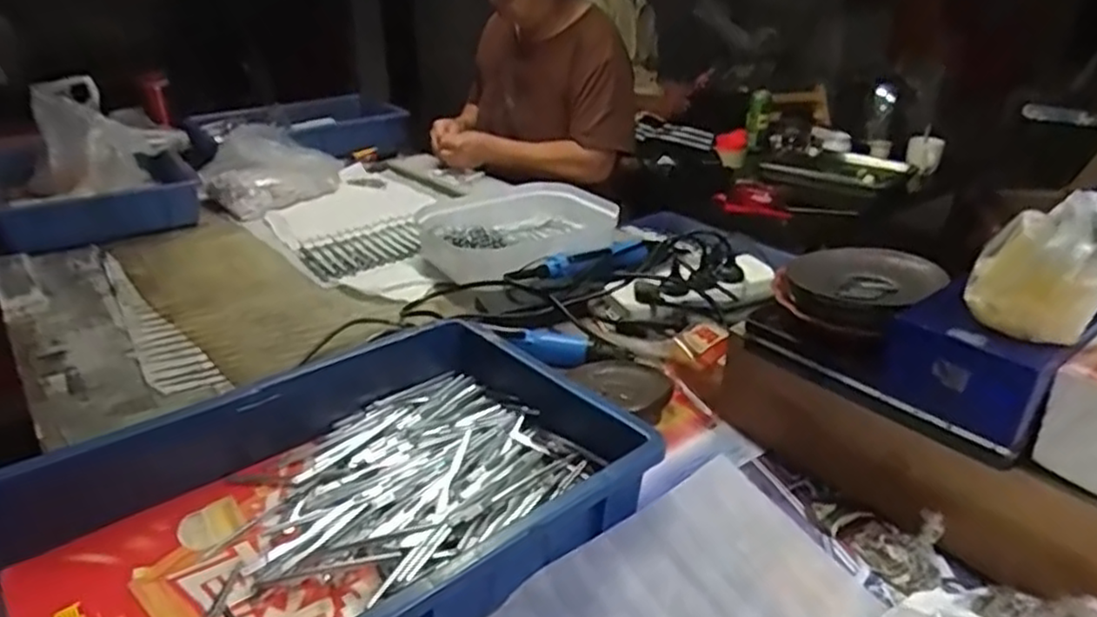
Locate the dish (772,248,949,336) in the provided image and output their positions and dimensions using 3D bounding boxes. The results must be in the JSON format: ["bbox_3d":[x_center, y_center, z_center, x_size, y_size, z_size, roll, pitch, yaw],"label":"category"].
[{"bbox_3d":[0.255,-0.024,0.567,0.120,0.025,0.110,-7,30,4],"label":"dish"}]

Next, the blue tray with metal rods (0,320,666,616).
[{"bbox_3d":[-0.153,0.135,0.511,0.426,0.077,0.285,-22,34,-36],"label":"blue tray with metal rods"}]

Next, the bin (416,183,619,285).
[{"bbox_3d":[-0.043,-0.107,1.021,0.272,0.077,0.272,-14,30,-22],"label":"bin"}]

